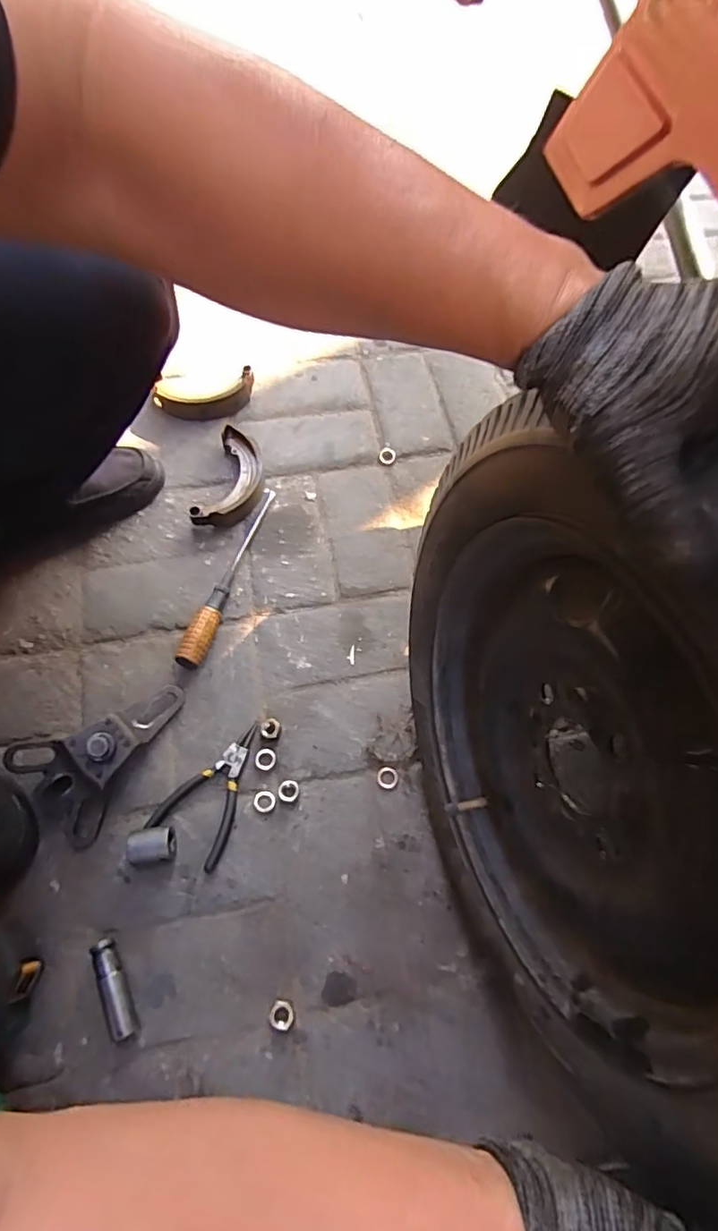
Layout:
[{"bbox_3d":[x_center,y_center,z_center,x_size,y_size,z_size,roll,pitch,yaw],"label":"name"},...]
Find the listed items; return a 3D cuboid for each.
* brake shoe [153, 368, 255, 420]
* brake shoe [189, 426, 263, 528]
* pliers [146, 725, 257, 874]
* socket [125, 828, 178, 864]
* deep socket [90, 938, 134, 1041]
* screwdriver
[{"bbox_3d":[-0.210,-0.295,0.798,0.137,0.033,0.063,-11,65,-8],"label":"brake shoe"},{"bbox_3d":[-0.157,-0.172,0.743,0.072,0.032,0.137,14,64,5],"label":"brake shoe"},{"bbox_3d":[-0.139,0.175,0.589,0.082,0.013,0.134,33,67,13],"label":"pliers"},{"bbox_3d":[-0.199,0.222,0.559,0.044,0.029,0.029,-3,64,-4],"label":"socket"},{"bbox_3d":[-0.215,0.326,0.512,0.018,0.023,0.079,-25,68,-14],"label":"deep socket"},{"bbox_3d":[-0.152,-0.055,0.693,0.027,0.028,0.255,16,65,6],"label":"screwdriver"}]

